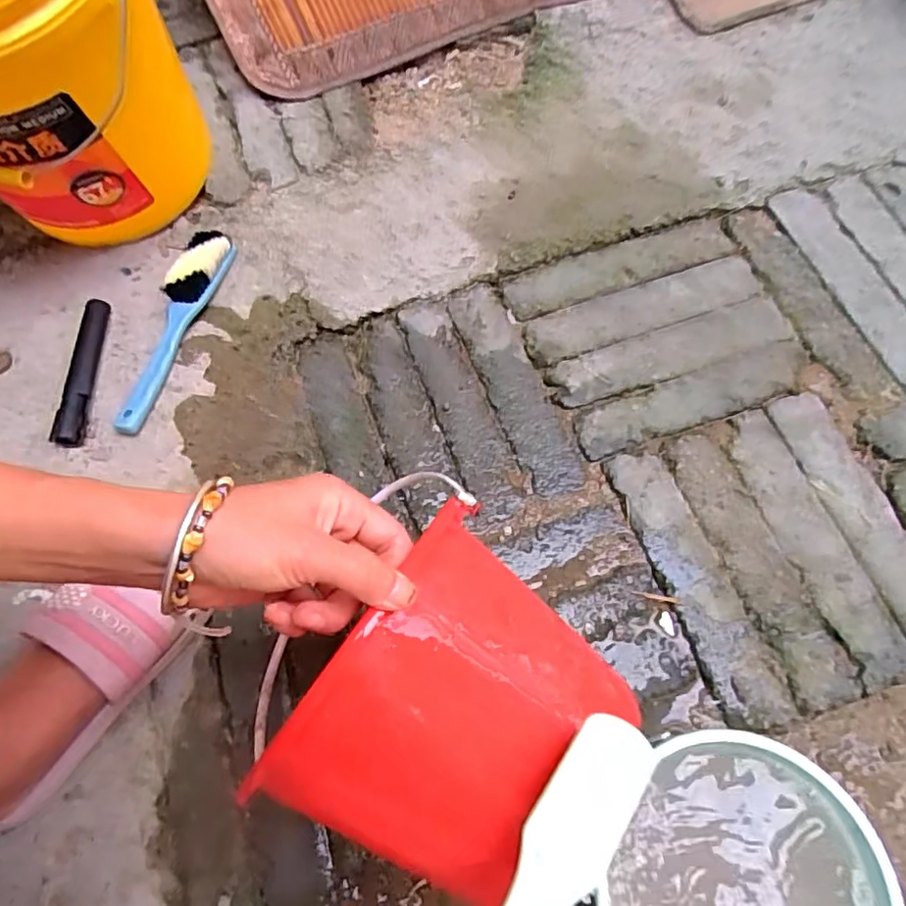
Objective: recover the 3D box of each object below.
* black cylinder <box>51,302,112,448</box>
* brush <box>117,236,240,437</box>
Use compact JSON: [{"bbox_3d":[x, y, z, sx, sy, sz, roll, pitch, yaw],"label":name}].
[{"bbox_3d":[-0.351,-0.077,0.565,0.023,0.017,0.156,-4,66,0],"label":"black cylinder"},{"bbox_3d":[-0.273,-0.124,0.575,0.041,0.030,0.221,13,67,8],"label":"brush"}]

